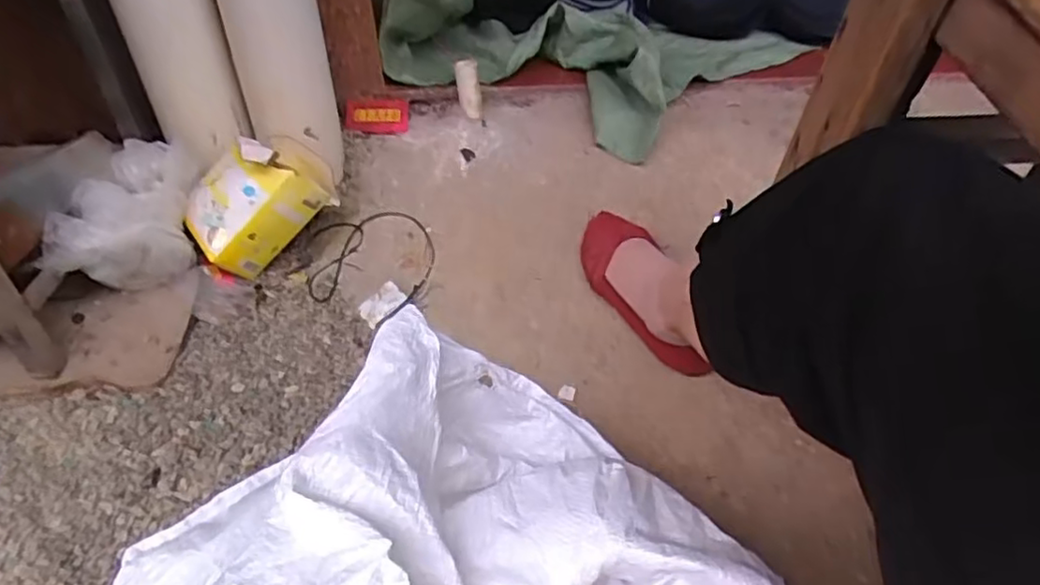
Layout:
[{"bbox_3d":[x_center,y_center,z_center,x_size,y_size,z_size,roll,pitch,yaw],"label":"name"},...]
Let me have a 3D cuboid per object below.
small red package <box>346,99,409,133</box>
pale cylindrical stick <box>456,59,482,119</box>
[{"bbox_3d":[-0.200,-0.248,0.935,0.086,0.009,0.053,-2,69,-3],"label":"small red package"},{"bbox_3d":[-0.071,-0.286,0.933,0.028,0.022,0.084,-12,91,-15],"label":"pale cylindrical stick"}]

